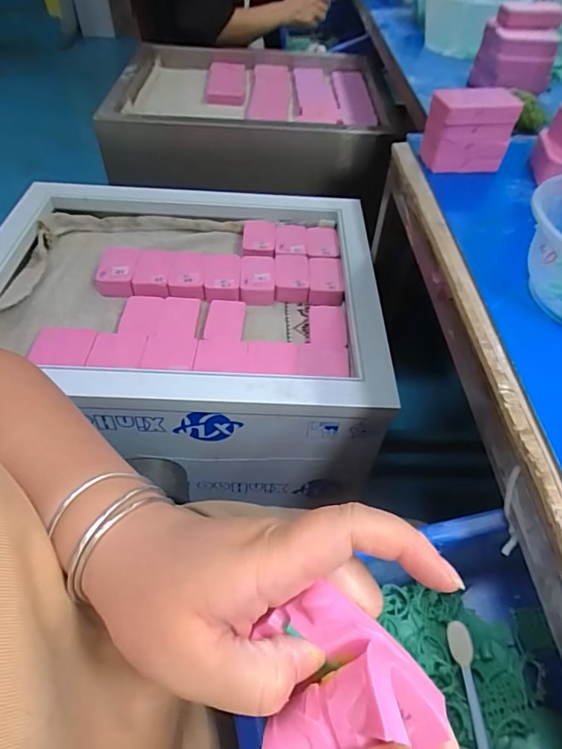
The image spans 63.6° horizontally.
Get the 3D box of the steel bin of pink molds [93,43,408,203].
[{"bbox_3d":[-0.073,-0.510,0.898,0.510,0.146,0.386,2,50,-2],"label":"steel bin of pink molds"}]

